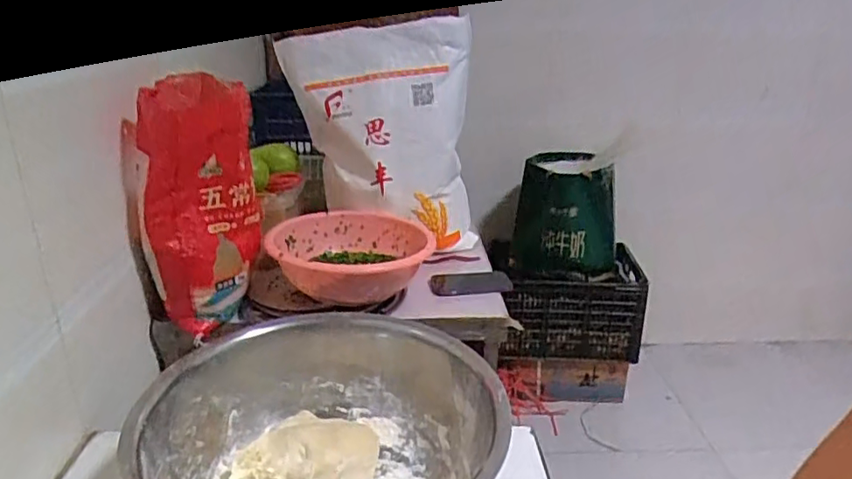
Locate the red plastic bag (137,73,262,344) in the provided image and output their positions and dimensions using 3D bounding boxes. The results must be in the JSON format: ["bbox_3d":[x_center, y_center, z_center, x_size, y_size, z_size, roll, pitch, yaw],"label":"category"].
[{"bbox_3d":[-0.370,-0.068,1.023,0.160,0.368,0.203,1,22,3],"label":"red plastic bag"}]

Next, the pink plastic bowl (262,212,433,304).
[{"bbox_3d":[-0.136,0.033,1.093,0.294,0.104,0.289,0,22,0],"label":"pink plastic bowl"}]

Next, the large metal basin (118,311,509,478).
[{"bbox_3d":[-0.107,0.239,0.678,0.359,0.168,0.391,-3,23,1],"label":"large metal basin"}]

